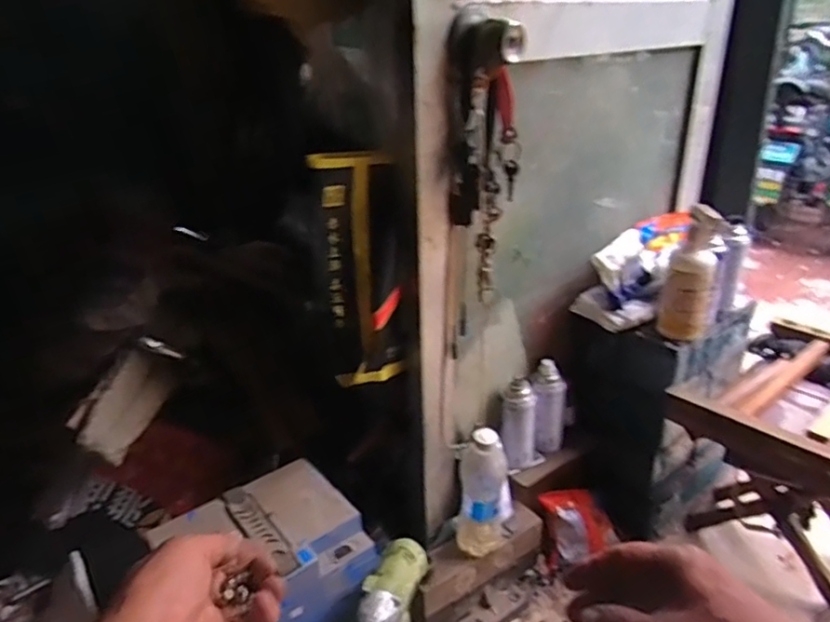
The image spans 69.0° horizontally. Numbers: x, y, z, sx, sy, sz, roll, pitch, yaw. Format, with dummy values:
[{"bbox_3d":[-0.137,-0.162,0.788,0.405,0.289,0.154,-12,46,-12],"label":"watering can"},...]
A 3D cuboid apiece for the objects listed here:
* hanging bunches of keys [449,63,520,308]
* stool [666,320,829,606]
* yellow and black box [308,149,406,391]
[{"bbox_3d":[0.092,-0.160,0.790,0.034,0.280,0.101,19,33,37],"label":"hanging bunches of keys"},{"bbox_3d":[0.645,0.257,1.021,0.358,0.330,0.298,-21,32,-34],"label":"stool"},{"bbox_3d":[-0.069,-0.043,0.773,0.117,0.292,0.073,-3,26,-2],"label":"yellow and black box"}]

